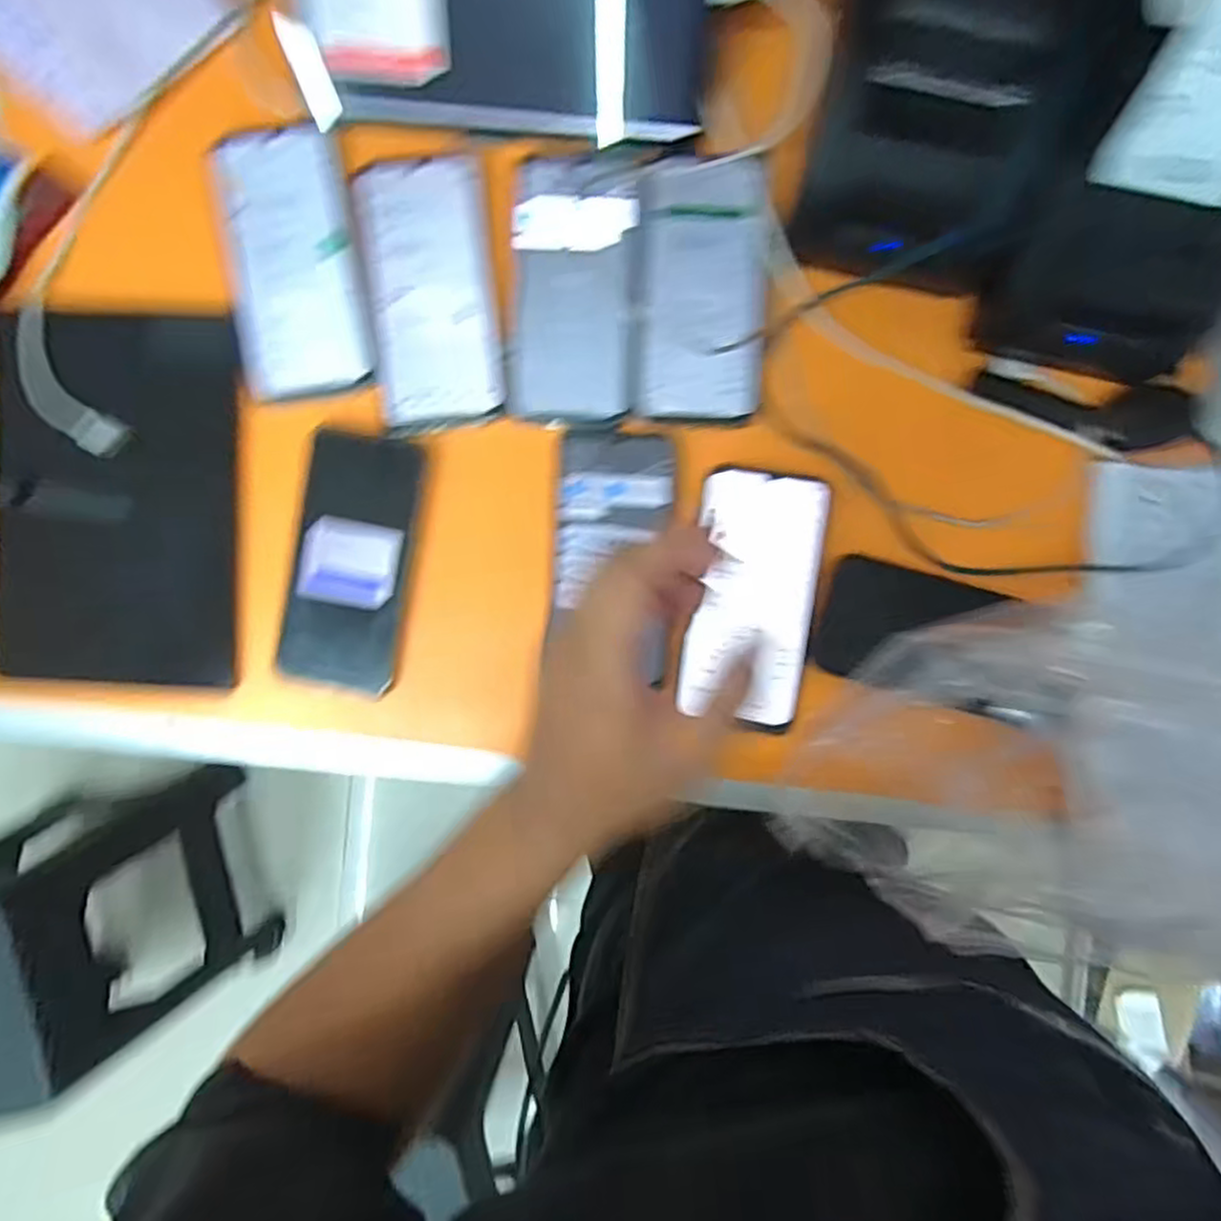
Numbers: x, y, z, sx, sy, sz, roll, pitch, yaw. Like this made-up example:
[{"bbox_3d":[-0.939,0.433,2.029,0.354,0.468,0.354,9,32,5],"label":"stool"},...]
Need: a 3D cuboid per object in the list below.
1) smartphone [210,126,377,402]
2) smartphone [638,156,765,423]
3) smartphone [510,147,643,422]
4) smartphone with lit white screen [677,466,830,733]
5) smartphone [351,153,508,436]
[{"bbox_3d":[-0.204,-0.223,0.466,0.082,0.015,0.158,-7,92,1],"label":"smartphone"},{"bbox_3d":[0.059,-0.206,0.467,0.082,0.007,0.161,1,92,1],"label":"smartphone"},{"bbox_3d":[-0.023,-0.208,0.469,0.080,0.004,0.165,3,92,1],"label":"smartphone"},{"bbox_3d":[0.094,-0.009,0.474,0.082,0.011,0.163,8,92,1],"label":"smartphone with lit white screen"},{"bbox_3d":[-0.116,-0.205,0.470,0.081,0.005,0.169,-7,92,1],"label":"smartphone"}]

